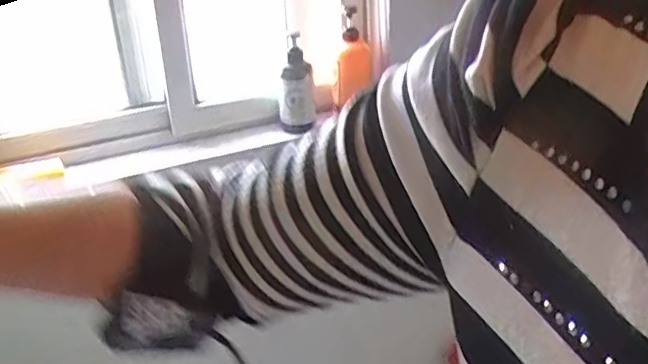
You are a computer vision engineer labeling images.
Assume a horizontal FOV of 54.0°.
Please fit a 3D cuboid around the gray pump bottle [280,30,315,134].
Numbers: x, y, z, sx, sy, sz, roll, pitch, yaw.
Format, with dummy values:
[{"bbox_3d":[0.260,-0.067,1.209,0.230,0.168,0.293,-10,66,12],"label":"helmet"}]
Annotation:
[{"bbox_3d":[-0.052,-0.179,1.209,0.063,0.183,0.074,-4,28,-2],"label":"gray pump bottle"}]

